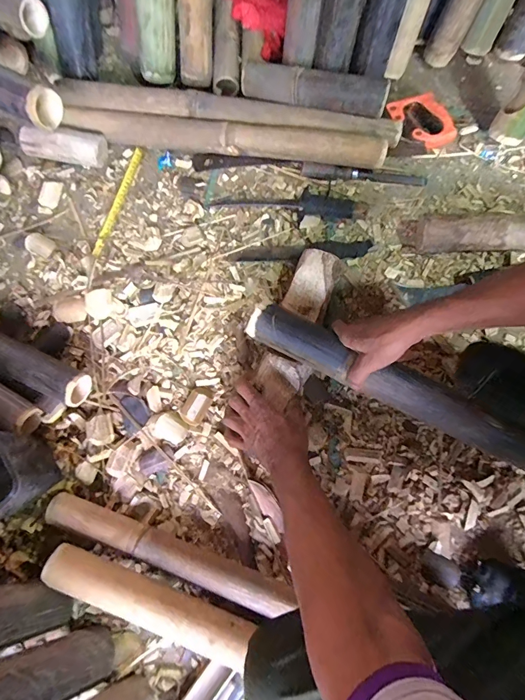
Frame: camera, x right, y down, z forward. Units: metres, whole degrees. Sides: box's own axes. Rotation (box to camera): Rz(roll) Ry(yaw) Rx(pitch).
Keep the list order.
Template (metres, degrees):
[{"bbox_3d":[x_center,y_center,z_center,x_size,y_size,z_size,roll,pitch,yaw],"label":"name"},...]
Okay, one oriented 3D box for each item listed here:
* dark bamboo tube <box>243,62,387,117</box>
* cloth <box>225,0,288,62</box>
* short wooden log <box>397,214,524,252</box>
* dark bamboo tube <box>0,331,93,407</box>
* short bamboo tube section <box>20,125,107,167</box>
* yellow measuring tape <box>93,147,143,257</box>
[{"bbox_3d":[0.096,-0.490,0.700,0.262,0.057,0.067,13,76,4],"label":"dark bamboo tube"},{"bbox_3d":[-0.016,-0.696,0.764,0.135,0.059,0.216,5,75,2],"label":"cloth"},{"bbox_3d":[0.394,-0.206,0.669,0.272,0.068,0.083,8,76,4],"label":"short wooden log"},{"bbox_3d":[-0.412,0.015,0.634,0.262,0.066,0.057,23,78,8],"label":"dark bamboo tube"},{"bbox_3d":[-0.383,-0.399,0.744,0.158,0.061,0.054,9,76,4],"label":"short bamboo tube section"},{"bbox_3d":[-0.283,-0.294,0.744,0.020,0.006,0.245,15,77,6],"label":"yellow measuring tape"}]

